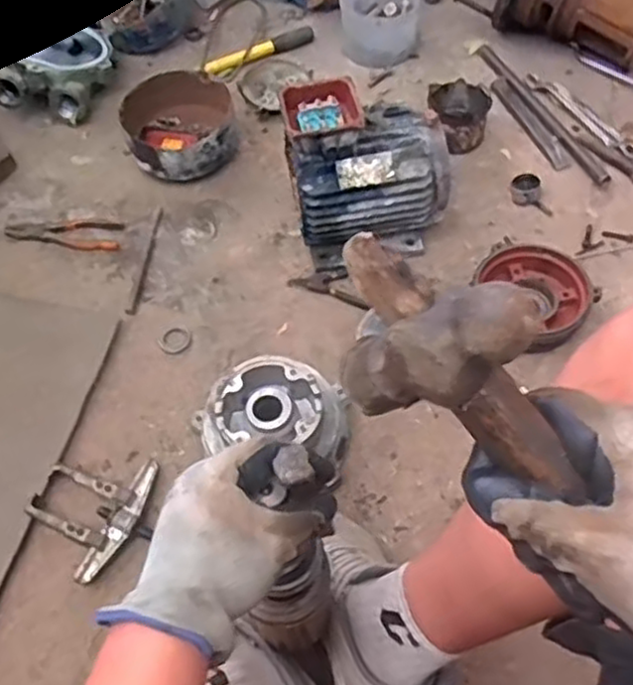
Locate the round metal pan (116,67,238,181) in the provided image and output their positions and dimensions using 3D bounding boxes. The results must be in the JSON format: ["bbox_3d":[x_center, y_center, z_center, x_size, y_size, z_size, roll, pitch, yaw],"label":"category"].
[{"bbox_3d":[-0.226,-0.356,1.210,0.185,0.113,0.171,-1,58,1],"label":"round metal pan"}]

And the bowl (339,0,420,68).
[{"bbox_3d":[0.119,-0.600,1.346,0.145,0.103,0.145,-1,58,1],"label":"bowl"}]

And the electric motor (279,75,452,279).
[{"bbox_3d":[0.069,-0.244,1.051,0.216,0.225,0.165,-20,59,-11],"label":"electric motor"}]

